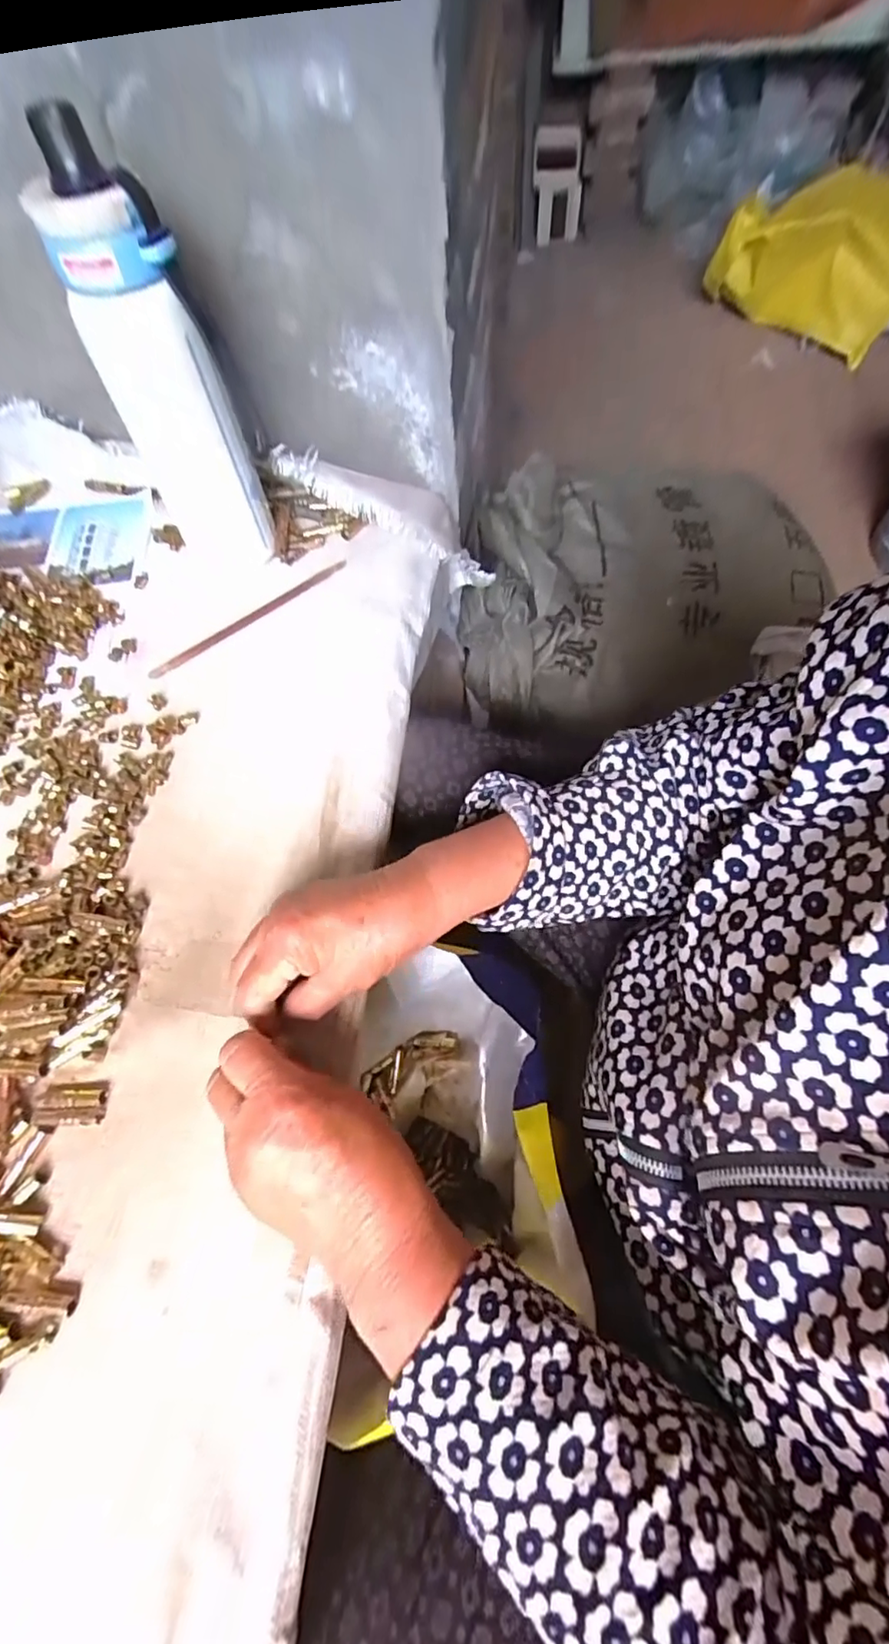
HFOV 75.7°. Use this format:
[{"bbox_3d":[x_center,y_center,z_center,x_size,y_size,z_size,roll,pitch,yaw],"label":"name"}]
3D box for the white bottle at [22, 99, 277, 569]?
[{"bbox_3d":[-0.176,-0.271,0.381,0.069,0.230,0.061,37,75,18],"label":"white bottle"}]

